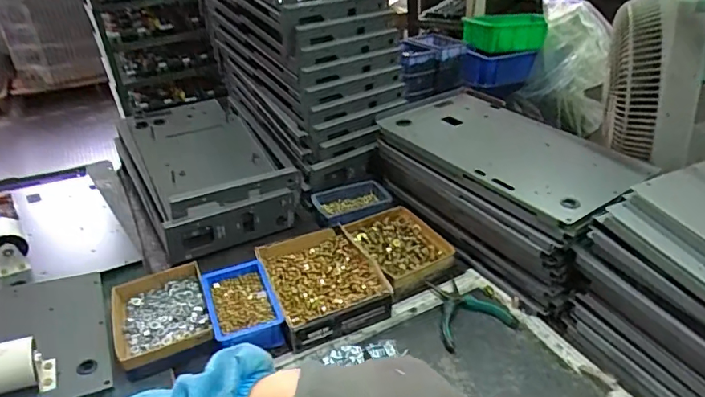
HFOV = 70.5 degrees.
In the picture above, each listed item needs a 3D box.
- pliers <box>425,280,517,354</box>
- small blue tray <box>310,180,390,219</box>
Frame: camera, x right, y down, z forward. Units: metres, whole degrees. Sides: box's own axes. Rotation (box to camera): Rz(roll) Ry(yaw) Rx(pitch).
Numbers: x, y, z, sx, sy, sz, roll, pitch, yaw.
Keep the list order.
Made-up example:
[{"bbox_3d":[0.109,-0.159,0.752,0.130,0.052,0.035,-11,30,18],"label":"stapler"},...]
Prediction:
[{"bbox_3d":[0.169,0.173,0.789,0.134,0.024,0.139,-2,33,1],"label":"pliers"},{"bbox_3d":[-0.003,0.008,1.003,0.152,0.038,0.101,-15,35,-18],"label":"small blue tray"}]

